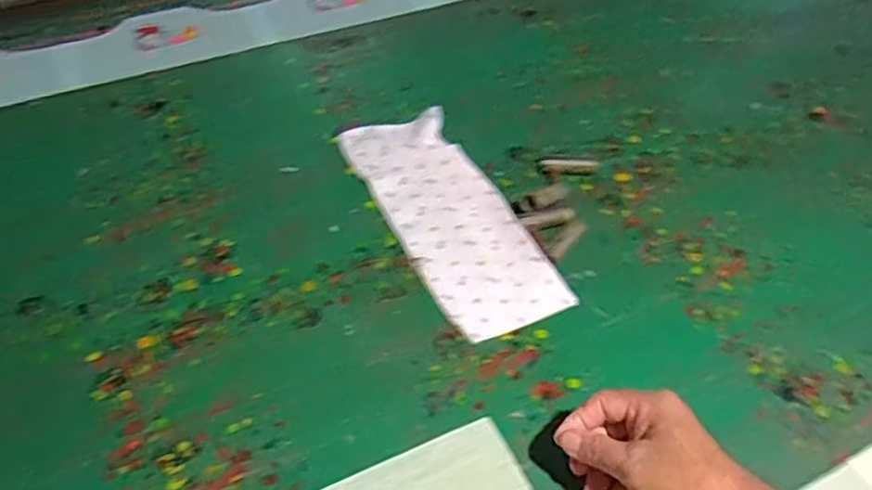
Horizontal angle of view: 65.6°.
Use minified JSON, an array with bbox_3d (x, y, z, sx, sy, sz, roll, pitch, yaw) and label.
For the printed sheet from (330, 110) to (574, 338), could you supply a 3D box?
[{"bbox_3d":[0.012,-0.037,0.716,0.118,0.012,0.303,-21,53,-19],"label":"printed sheet"}]

